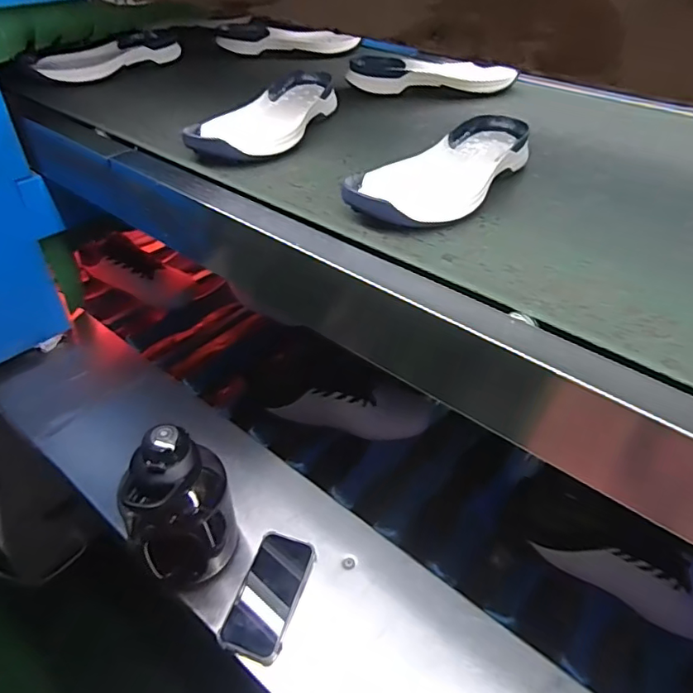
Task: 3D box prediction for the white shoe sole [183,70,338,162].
[{"bbox_3d":[-0.104,-0.343,0.772,0.132,0.043,0.315,16,43,14],"label":"white shoe sole"}]

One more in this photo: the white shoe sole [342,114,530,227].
[{"bbox_3d":[0.128,-0.228,0.653,0.144,0.041,0.327,23,45,22],"label":"white shoe sole"}]

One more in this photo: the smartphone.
[{"bbox_3d":[-0.099,0.319,0.678,0.078,0.013,0.155,9,41,17],"label":"smartphone"}]

